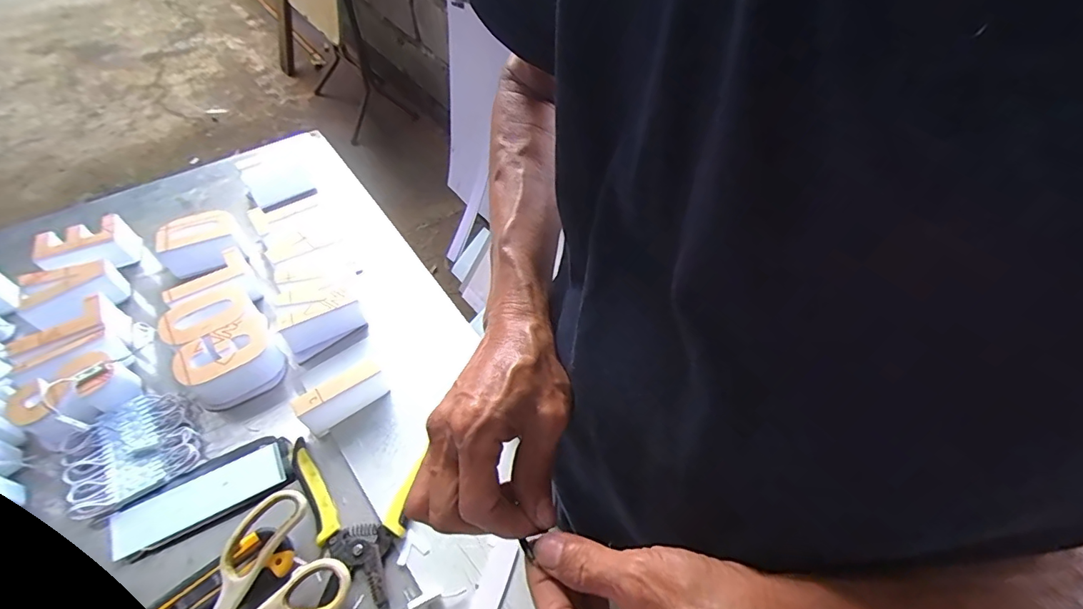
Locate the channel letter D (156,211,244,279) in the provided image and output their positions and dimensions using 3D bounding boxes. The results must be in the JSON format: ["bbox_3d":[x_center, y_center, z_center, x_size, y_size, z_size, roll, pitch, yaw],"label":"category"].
[{"bbox_3d":[-0.412,-0.076,0.602,0.083,0.052,0.065,-14,53,-9],"label":"channel letter D"}]

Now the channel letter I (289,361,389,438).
[{"bbox_3d":[-0.189,0.090,0.470,0.079,0.048,0.018,-33,58,-22],"label":"channel letter I"}]

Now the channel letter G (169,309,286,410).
[{"bbox_3d":[-0.309,0.057,0.497,0.070,0.048,0.093,29,58,22],"label":"channel letter G"}]

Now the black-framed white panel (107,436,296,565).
[{"bbox_3d":[-0.299,0.167,0.435,0.144,0.014,0.052,-25,55,-17],"label":"black-framed white panel"}]

